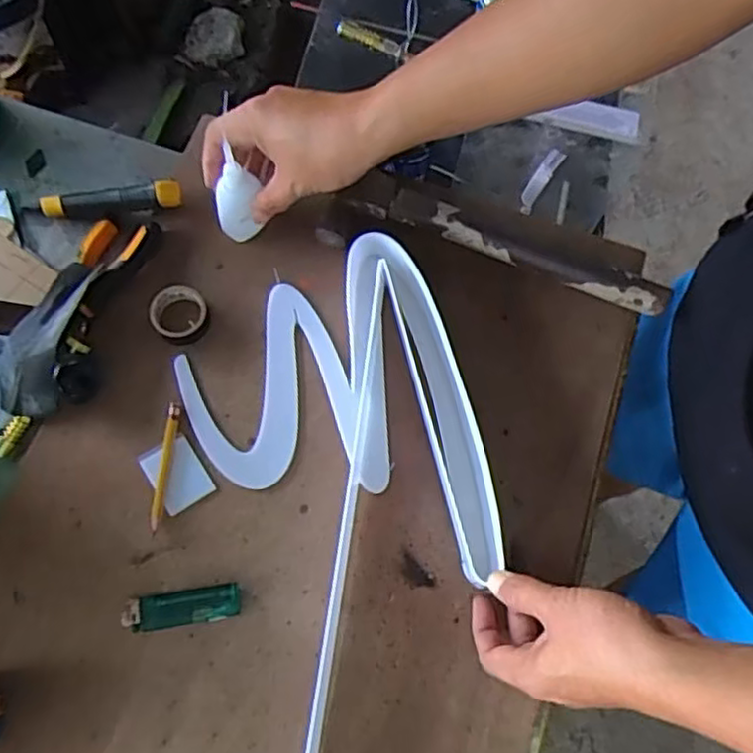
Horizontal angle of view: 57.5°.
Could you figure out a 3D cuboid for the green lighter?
[{"bbox_3d":[-0.138,0.165,0.490,0.080,0.013,0.025,-7,73,-3],"label":"green lighter"}]

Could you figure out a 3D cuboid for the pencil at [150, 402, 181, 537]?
[{"bbox_3d":[-0.161,0.068,0.522,0.009,0.010,0.098,4,73,0],"label":"pencil"}]

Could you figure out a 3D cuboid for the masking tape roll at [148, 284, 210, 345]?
[{"bbox_3d":[-0.159,-0.051,0.551,0.044,0.014,0.048,1,72,-3],"label":"masking tape roll"}]

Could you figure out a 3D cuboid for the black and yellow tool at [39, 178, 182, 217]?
[{"bbox_3d":[-0.223,-0.149,0.576,0.124,0.026,0.020,-2,72,14],"label":"black and yellow tool"}]

